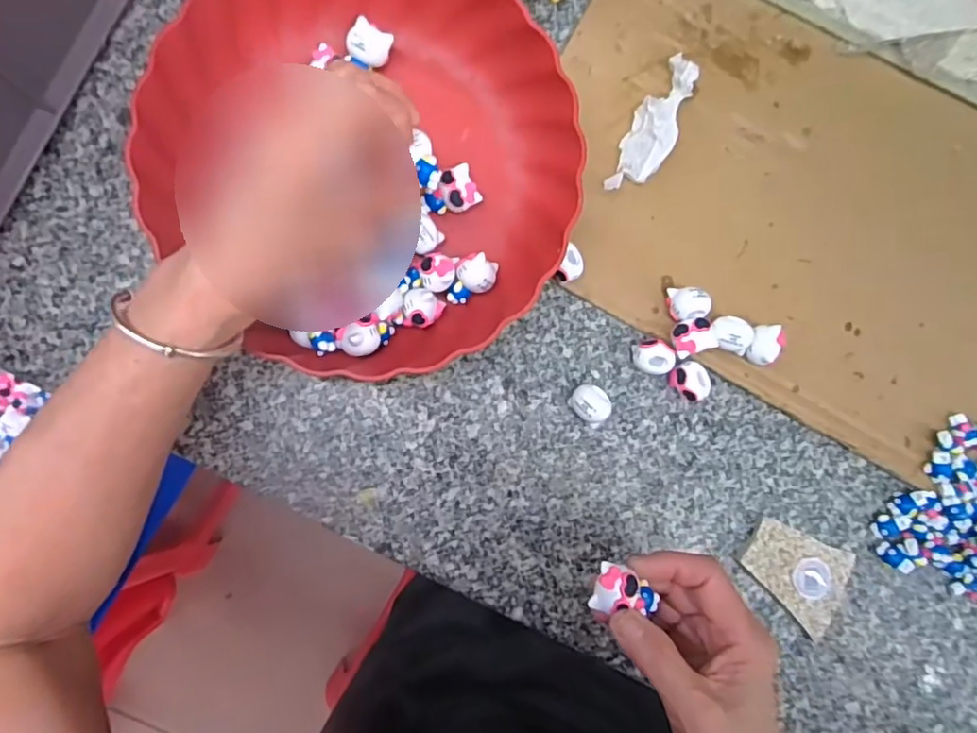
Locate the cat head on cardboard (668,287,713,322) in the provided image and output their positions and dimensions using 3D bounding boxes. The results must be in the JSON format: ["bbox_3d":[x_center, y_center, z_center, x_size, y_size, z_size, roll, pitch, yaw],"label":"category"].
[{"bbox_3d":[0.126,-0.039,0.394,0.026,0.021,0.020,-1,89,-7],"label":"cat head on cardboard"}]

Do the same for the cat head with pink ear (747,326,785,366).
[{"bbox_3d":[0.176,-0.014,0.399,0.021,0.025,0.024,-5,90,-7],"label":"cat head with pink ear"}]

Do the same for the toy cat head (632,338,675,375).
[{"bbox_3d":[0.105,-0.006,0.396,0.022,0.020,0.022,-3,89,-7],"label":"toy cat head"}]

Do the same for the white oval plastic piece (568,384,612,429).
[{"bbox_3d":[0.064,0.024,0.391,0.025,0.021,0.024,19,87,-6],"label":"white oval plastic piece"}]

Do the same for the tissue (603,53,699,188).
[{"bbox_3d":[0.106,-0.152,0.399,0.028,0.024,0.094,26,86,-6],"label":"tissue"}]

